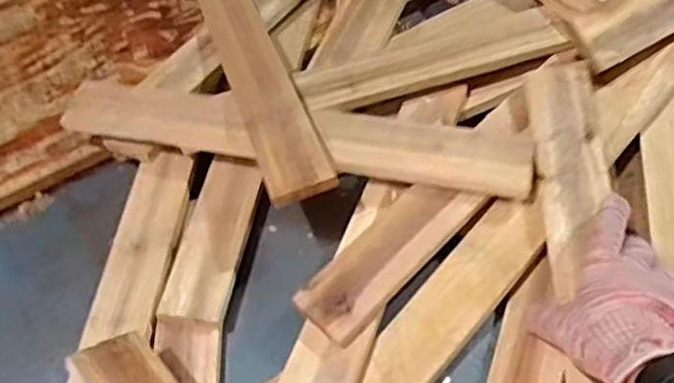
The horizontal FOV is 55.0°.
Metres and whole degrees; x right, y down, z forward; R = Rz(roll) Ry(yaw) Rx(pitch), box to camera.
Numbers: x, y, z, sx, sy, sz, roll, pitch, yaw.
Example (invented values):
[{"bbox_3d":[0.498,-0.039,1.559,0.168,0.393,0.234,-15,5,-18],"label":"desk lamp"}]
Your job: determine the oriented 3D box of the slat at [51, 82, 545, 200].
[{"bbox_3d":[-0.052,-0.057,0.643,0.473,0.018,0.063,10,74,13],"label":"slat"}]

